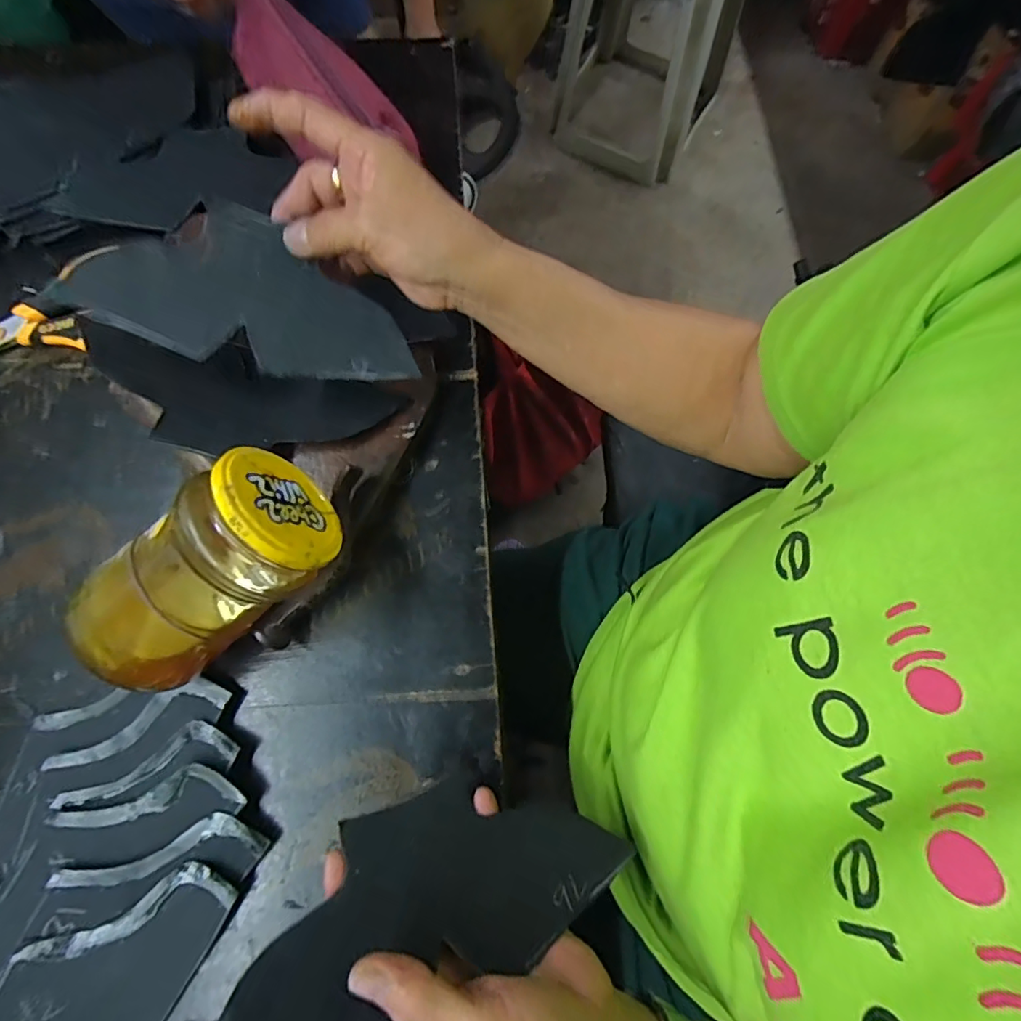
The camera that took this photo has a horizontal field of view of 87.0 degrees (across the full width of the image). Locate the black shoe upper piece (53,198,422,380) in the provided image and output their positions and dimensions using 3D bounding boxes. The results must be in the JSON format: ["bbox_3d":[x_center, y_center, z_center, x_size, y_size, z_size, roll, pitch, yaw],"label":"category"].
[{"bbox_3d":[-0.147,-0.127,0.310,0.186,0.026,0.083,10,75,1],"label":"black shoe upper piece"}]

